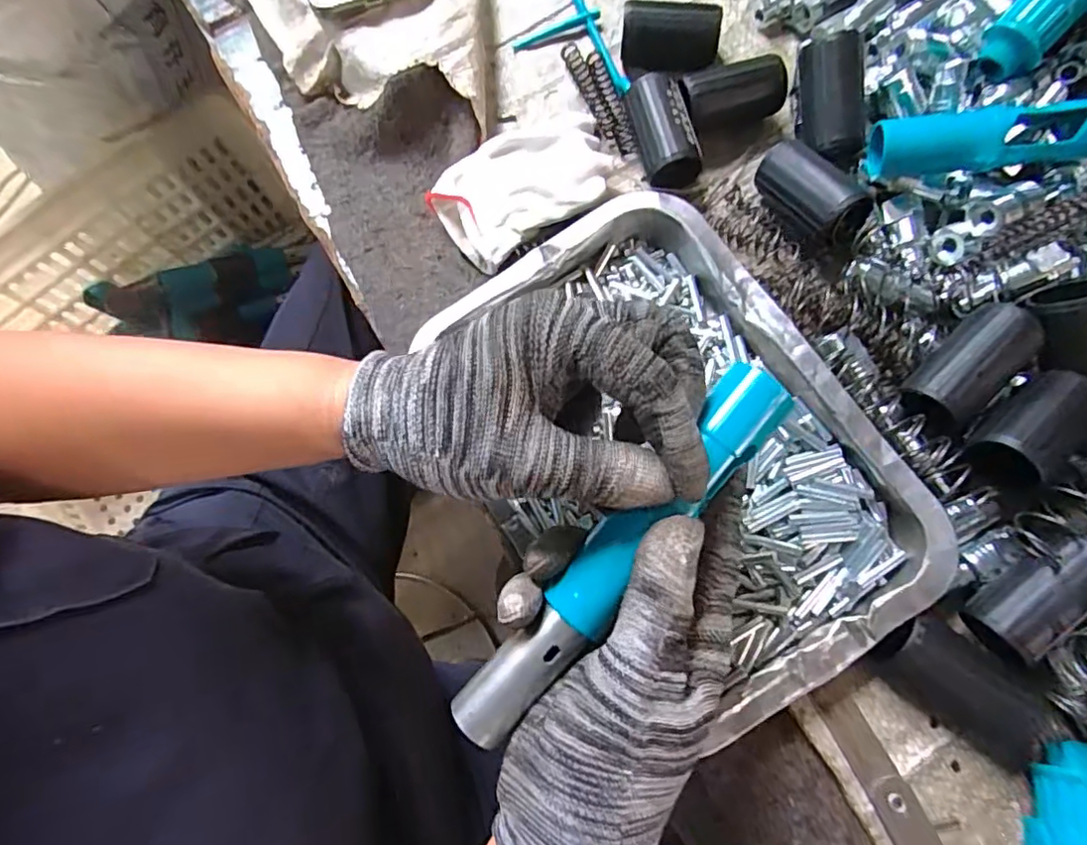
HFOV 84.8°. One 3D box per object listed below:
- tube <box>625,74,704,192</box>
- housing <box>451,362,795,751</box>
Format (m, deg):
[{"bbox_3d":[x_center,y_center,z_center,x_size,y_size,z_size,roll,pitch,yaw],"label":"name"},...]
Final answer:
[{"bbox_3d":[0.074,-0.175,0.363,0.034,0.034,0.066,-9,75,1],"label":"tube"},{"bbox_3d":[0.029,0.050,0.226,0.027,0.019,0.177,42,89,9],"label":"housing"}]

